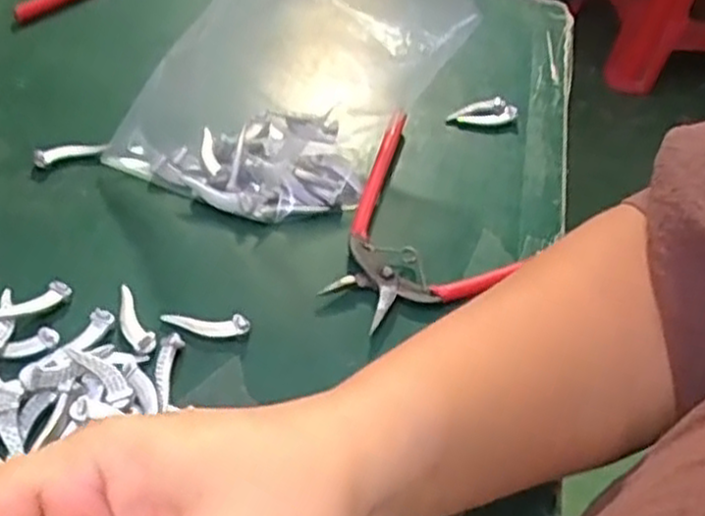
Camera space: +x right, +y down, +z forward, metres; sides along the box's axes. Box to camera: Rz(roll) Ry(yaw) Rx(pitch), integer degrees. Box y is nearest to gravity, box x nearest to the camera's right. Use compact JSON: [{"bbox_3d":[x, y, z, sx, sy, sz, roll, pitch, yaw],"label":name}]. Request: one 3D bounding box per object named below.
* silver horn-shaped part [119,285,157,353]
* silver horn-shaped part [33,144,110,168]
[{"bbox_3d":[-0.099,0.027,0.339,0.011,0.004,0.039,-23,55,-23],"label":"silver horn-shaped part"},{"bbox_3d":[-0.149,-0.054,0.403,0.038,0.009,0.008,-9,51,-13],"label":"silver horn-shaped part"}]

